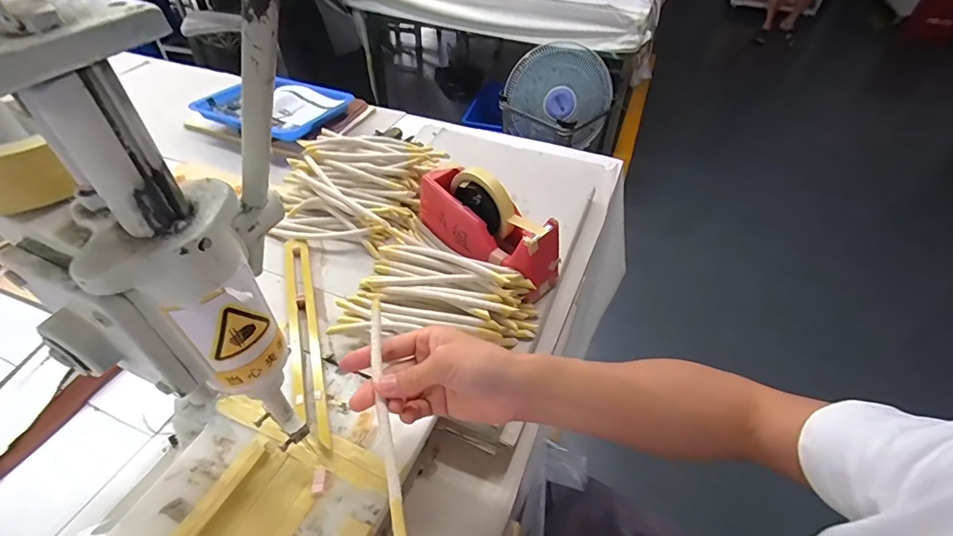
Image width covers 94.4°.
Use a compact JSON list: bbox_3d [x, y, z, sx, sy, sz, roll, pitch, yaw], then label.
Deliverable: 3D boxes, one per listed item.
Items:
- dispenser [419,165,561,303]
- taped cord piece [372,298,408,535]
[{"bbox_3d":[0.012,-0.059,0.564,0.206,0.108,0.068,35,55,26],"label":"dispenser"},{"bbox_3d":[-0.069,0.129,0.343,0.012,0.013,0.230,-9,60,-10],"label":"taped cord piece"}]

